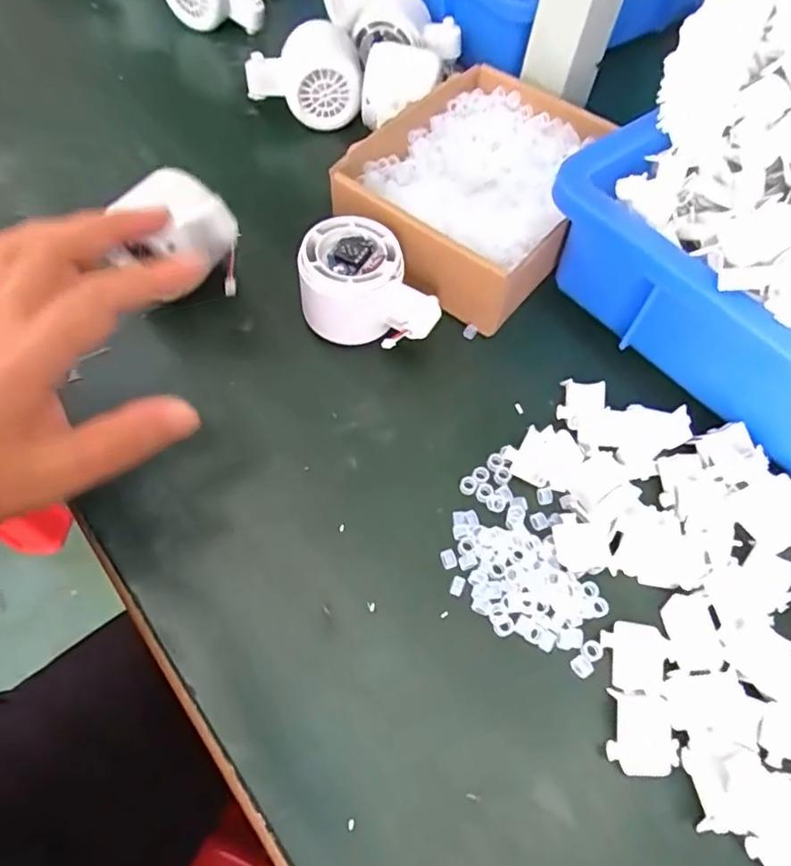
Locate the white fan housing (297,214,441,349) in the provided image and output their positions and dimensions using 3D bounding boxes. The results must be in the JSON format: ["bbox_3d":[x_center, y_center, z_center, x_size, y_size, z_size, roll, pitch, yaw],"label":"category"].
[{"bbox_3d":[-0.019,-0.079,0.340,0.057,0.050,0.077,-39,71,-22],"label":"white fan housing"}]

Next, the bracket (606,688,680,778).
[{"bbox_3d":[0.106,0.130,0.253,0.030,0.004,0.032,7,61,0],"label":"bracket"}]

